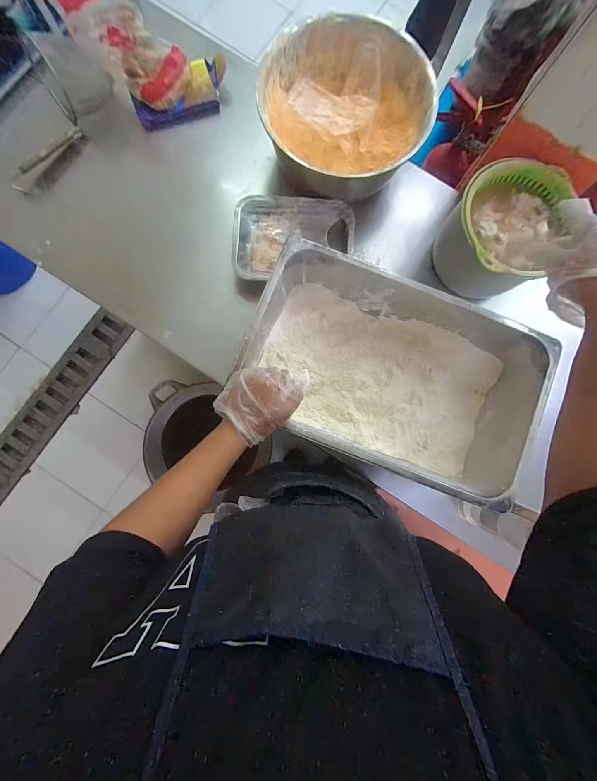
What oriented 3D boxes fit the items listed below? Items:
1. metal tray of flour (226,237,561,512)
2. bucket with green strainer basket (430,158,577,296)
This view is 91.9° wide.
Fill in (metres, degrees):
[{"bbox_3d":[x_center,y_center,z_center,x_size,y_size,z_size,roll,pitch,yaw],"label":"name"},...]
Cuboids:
[{"bbox_3d":[0.168,-0.040,0.566,0.512,0.159,0.346,22,83,-3],"label":"metal tray of flour"},{"bbox_3d":[0.395,-0.318,0.604,0.189,0.170,0.221,38,82,-1],"label":"bucket with green strainer basket"}]

